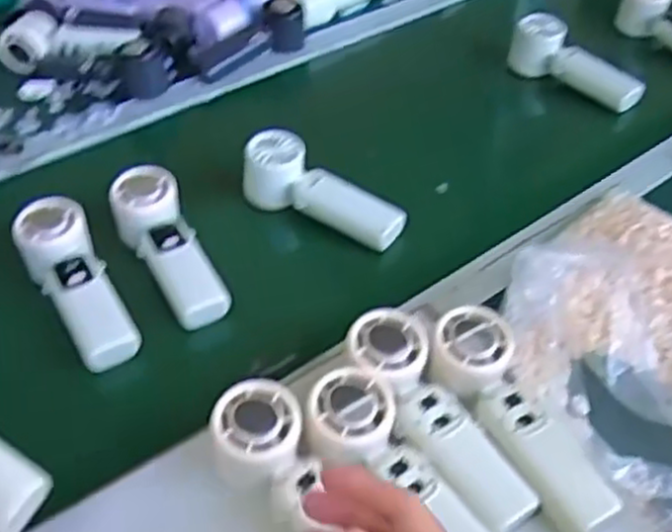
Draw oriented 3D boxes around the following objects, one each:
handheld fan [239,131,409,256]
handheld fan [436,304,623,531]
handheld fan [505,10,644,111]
[{"bbox_3d":[-0.014,-0.072,0.692,0.161,0.053,0.054,27,49,25],"label":"handheld fan"},{"bbox_3d":[0.120,0.100,0.491,0.050,0.028,0.162,-20,61,-20],"label":"handheld fan"},{"bbox_3d":[0.285,-0.241,0.875,0.169,0.052,0.050,32,52,30],"label":"handheld fan"}]

